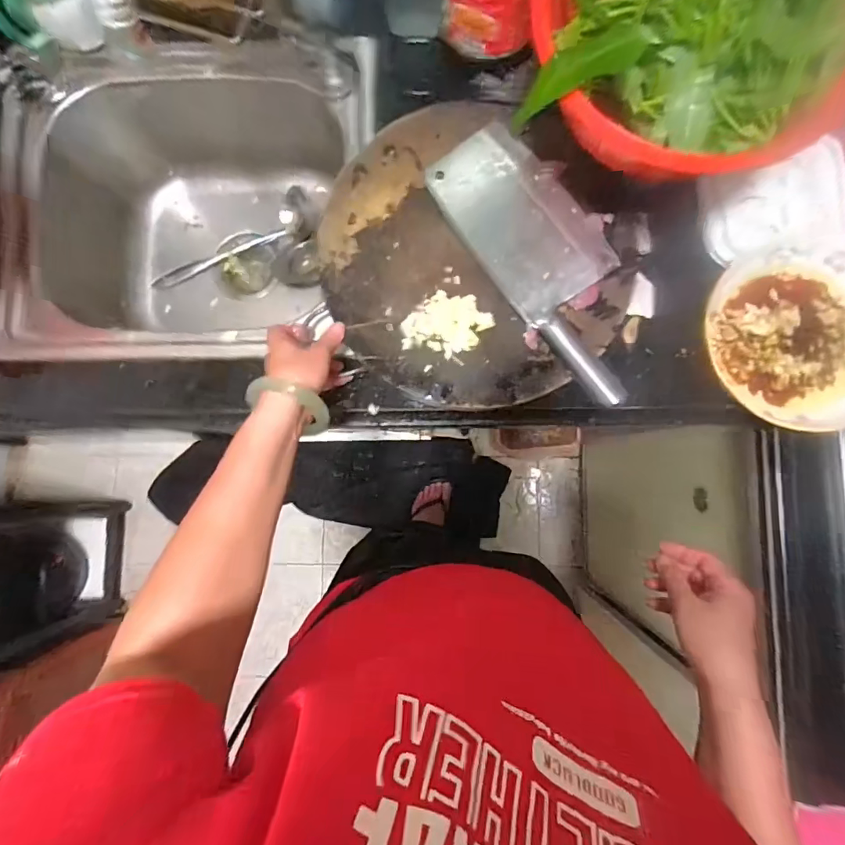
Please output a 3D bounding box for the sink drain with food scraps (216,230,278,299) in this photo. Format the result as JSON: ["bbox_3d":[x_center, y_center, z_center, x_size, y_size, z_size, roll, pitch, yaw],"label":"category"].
[{"bbox_3d":[-0.287,-0.256,0.759,0.091,0.033,0.101,-1,84,2],"label":"sink drain with food scraps"}]

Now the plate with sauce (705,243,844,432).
[{"bbox_3d":[0.408,-0.096,0.499,0.186,0.037,0.196,0,84,2],"label":"plate with sauce"}]

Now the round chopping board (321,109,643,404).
[{"bbox_3d":[0.054,-0.177,0.492,0.304,0.045,0.315,0,84,2],"label":"round chopping board"}]

